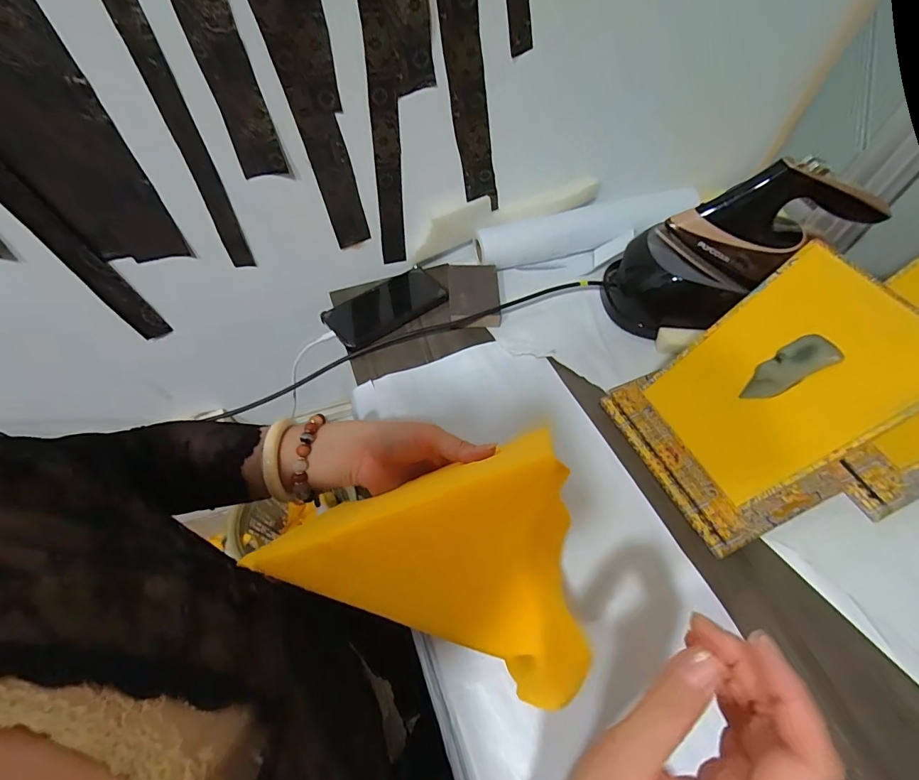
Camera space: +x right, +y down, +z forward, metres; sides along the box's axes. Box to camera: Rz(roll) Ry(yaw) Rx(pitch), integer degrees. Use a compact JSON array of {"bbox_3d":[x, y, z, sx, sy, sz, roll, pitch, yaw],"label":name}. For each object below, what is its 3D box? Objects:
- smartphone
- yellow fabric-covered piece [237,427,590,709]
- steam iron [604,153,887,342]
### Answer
[{"bbox_3d":[-0.104,-0.119,0.609,0.166,0.015,0.088,-34,63,-22],"label":"smartphone"},{"bbox_3d":[-0.019,0.120,0.240,0.169,0.111,0.115,-13,57,-7],"label":"yellow fabric-covered piece"},{"bbox_3d":[0.324,-0.163,0.520,0.247,0.200,0.121,9,57,7],"label":"steam iron"}]

